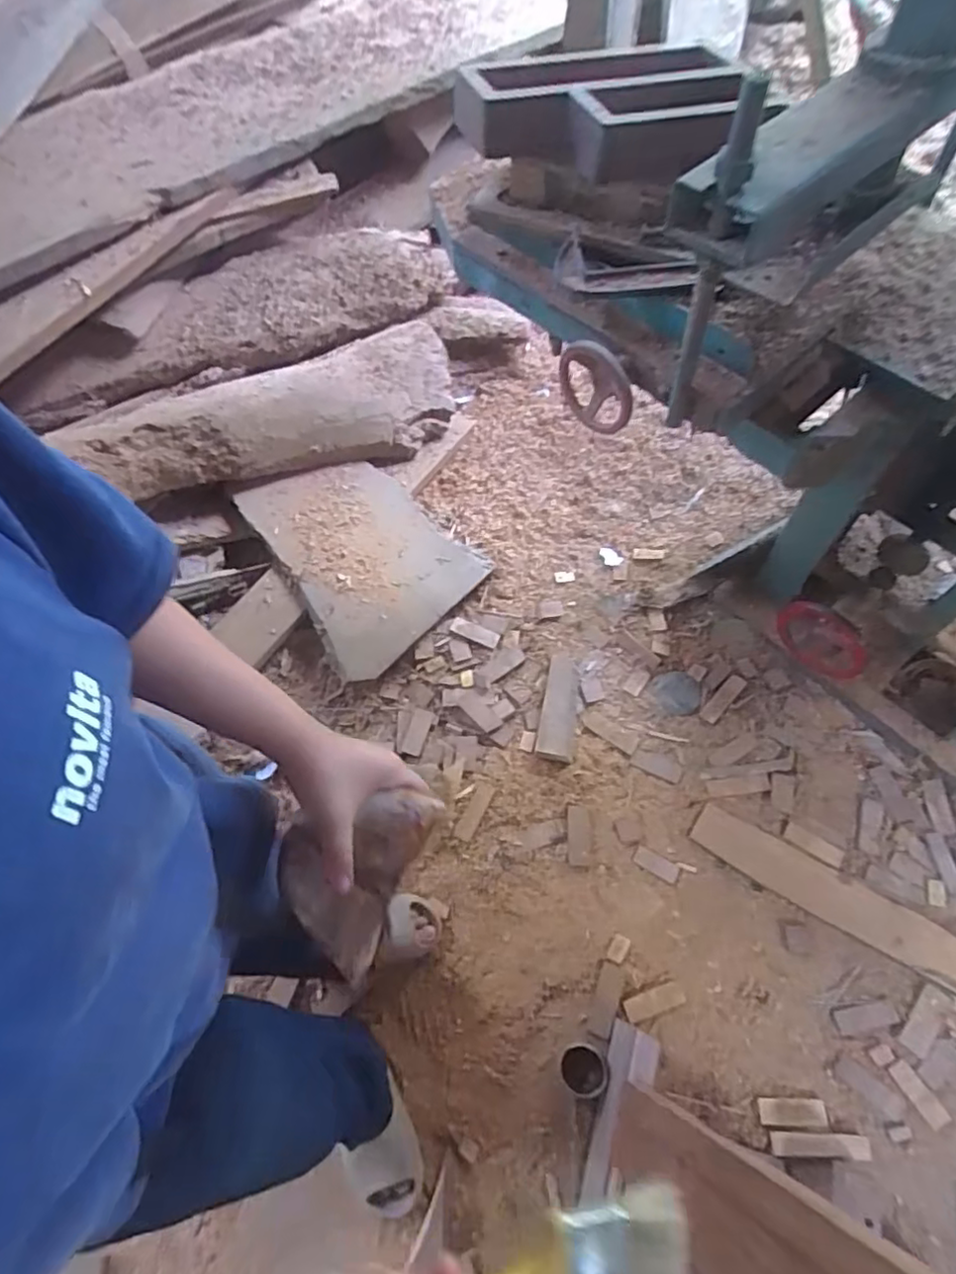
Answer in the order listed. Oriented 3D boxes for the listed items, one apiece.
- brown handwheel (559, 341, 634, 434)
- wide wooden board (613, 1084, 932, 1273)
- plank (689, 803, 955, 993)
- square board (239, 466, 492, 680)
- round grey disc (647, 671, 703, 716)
[{"bbox_3d":[0.163,-0.351,0.890,0.121,0.111,0.047,37,70,20],"label":"brown handwheel"},{"bbox_3d":[0.233,0.559,0.615,0.012,0.614,0.119,14,64,2],"label":"wide wooden board"},{"bbox_3d":[0.679,0.491,1.174,0.562,0.013,0.098,26,67,15],"label":"plank"},{"bbox_3d":[-0.274,-0.231,1.570,0.435,0.028,0.605,-31,68,-13],"label":"square board"},{"bbox_3d":[0.437,0.124,1.408,0.112,0.013,0.104,-1,63,2],"label":"round grey disc"}]

